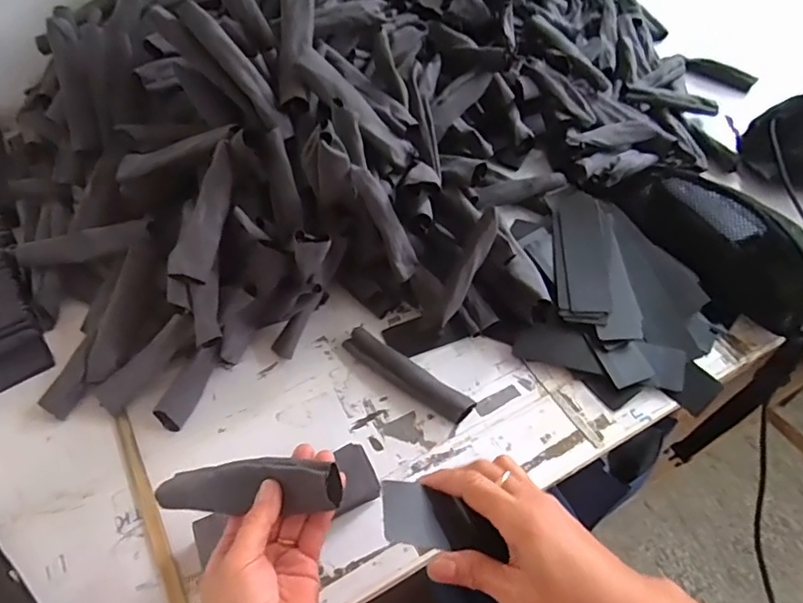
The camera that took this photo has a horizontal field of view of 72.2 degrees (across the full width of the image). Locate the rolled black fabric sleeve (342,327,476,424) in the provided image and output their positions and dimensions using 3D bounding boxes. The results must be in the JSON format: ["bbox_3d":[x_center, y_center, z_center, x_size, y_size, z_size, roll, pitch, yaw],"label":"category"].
[{"bbox_3d":[0.004,0.075,0.566,0.151,0.025,0.028,29,57,22],"label":"rolled black fabric sleeve"}]

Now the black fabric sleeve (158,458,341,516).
[{"bbox_3d":[-0.111,0.134,0.398,0.147,0.026,0.032,-10,48,21],"label":"black fabric sleeve"}]

